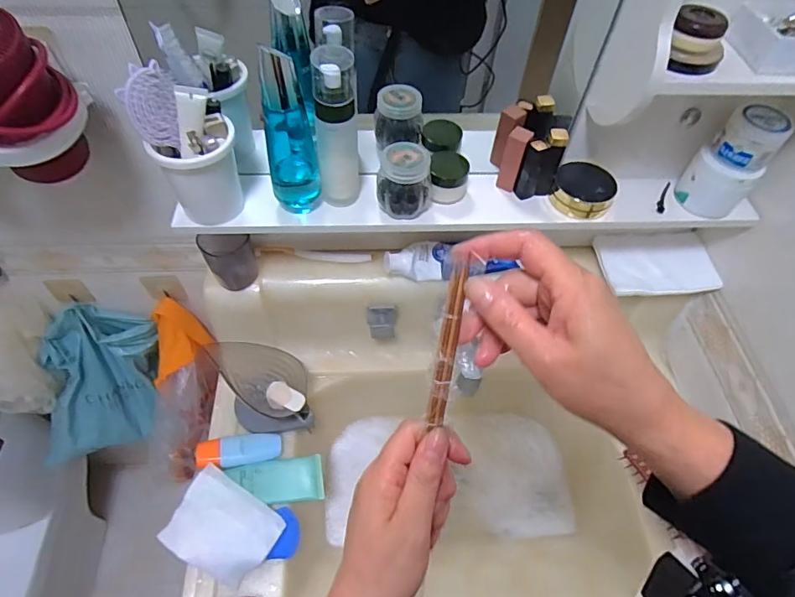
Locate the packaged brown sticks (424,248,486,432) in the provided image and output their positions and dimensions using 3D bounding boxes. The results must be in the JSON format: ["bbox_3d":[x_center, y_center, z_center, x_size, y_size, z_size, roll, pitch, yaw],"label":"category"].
[{"bbox_3d":[0.034,0.027,0.300,0.018,0.009,0.104,11,100,5],"label":"packaged brown sticks"}]

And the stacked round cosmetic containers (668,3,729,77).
[{"bbox_3d":[0.260,-0.222,0.418,0.047,0.037,0.050,1,55,-2],"label":"stacked round cosmetic containers"}]

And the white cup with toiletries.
[{"bbox_3d":[-0.214,-0.156,0.502,0.081,0.150,0.068,-22,59,-17],"label":"white cup with toiletries"}]

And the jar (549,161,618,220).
[{"bbox_3d":[0.224,-0.130,0.583,0.072,0.036,0.067,1,55,-2],"label":"jar"}]

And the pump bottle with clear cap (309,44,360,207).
[{"bbox_3d":[-0.064,-0.174,0.509,0.041,0.179,0.037,3,55,-1],"label":"pump bottle with clear cap"}]

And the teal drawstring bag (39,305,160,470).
[{"bbox_3d":[-0.522,0.174,0.863,0.177,0.360,0.055,3,28,-30],"label":"teal drawstring bag"}]

